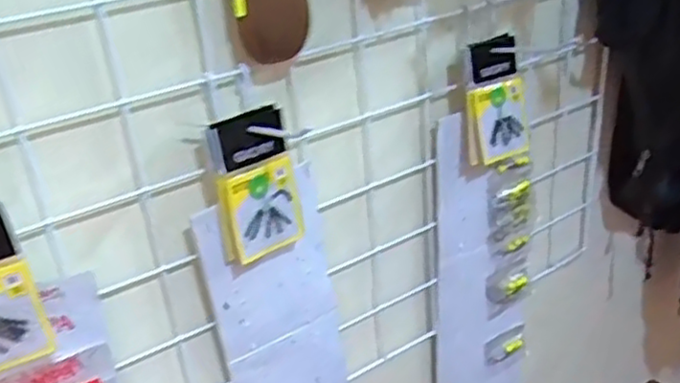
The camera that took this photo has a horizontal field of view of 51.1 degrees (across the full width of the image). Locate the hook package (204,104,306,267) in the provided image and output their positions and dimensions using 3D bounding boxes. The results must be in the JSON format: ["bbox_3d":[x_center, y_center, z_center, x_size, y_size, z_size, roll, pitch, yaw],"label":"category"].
[{"bbox_3d":[-0.055,-0.004,0.468,0.055,0.095,0.026,-21,25,-30],"label":"hook package"}]

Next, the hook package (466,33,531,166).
[{"bbox_3d":[0.128,-0.074,0.569,0.052,0.095,0.016,-19,12,-22],"label":"hook package"}]

